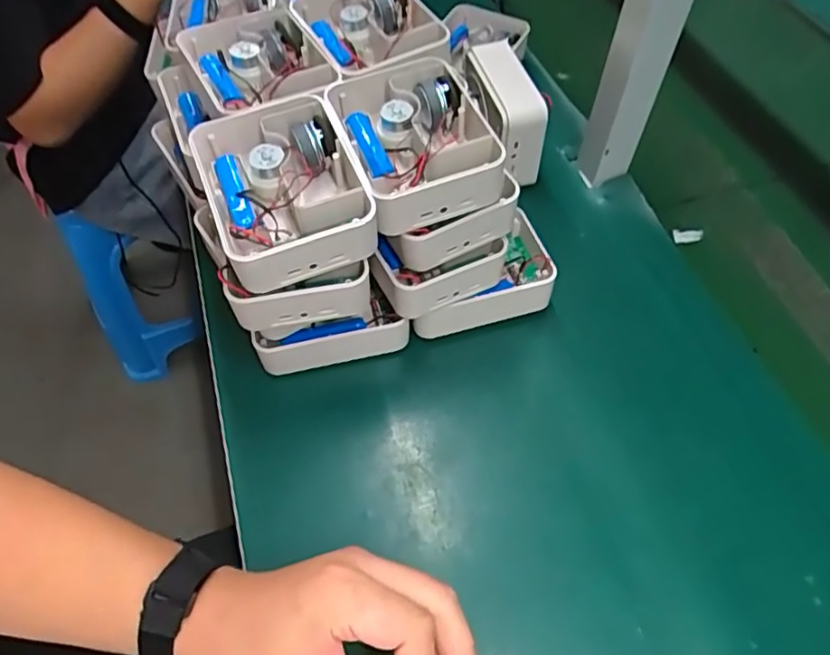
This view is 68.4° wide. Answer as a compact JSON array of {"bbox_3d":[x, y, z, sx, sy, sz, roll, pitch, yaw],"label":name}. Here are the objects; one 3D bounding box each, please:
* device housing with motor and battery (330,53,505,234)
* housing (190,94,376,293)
[{"bbox_3d":[0.000,-0.142,0.450,0.100,0.041,0.131,-16,57,-11],"label":"device housing with motor and battery"},{"bbox_3d":[-0.091,-0.095,0.422,0.104,0.047,0.127,-18,57,-12],"label":"housing"}]

